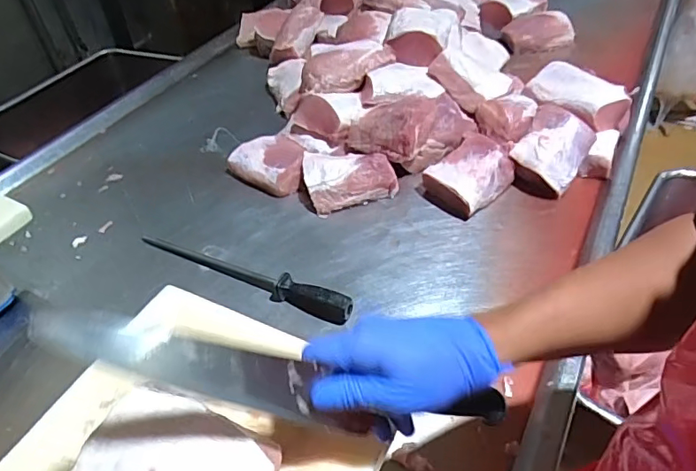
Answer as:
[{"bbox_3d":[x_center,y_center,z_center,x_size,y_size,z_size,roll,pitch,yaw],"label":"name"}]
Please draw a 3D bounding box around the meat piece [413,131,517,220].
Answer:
[{"bbox_3d":[0.217,-0.113,0.919,0.156,0.069,0.133,-32,47,-25],"label":"meat piece"}]

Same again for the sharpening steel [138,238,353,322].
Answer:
[{"bbox_3d":[-0.177,0.058,0.809,0.407,0.035,0.033,16,47,24],"label":"sharpening steel"}]

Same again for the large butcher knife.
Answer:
[{"bbox_3d":[-0.031,0.113,0.378,0.360,0.045,0.030,20,36,-23],"label":"large butcher knife"}]

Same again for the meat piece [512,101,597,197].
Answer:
[{"bbox_3d":[0.369,-0.150,0.919,0.107,0.101,0.141,23,50,30],"label":"meat piece"}]

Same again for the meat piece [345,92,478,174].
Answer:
[{"bbox_3d":[0.122,-0.201,0.966,0.237,0.102,0.118,-10,42,-3],"label":"meat piece"}]

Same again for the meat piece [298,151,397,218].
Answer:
[{"bbox_3d":[-0.006,-0.110,0.946,0.172,0.068,0.124,-16,42,-10],"label":"meat piece"}]

